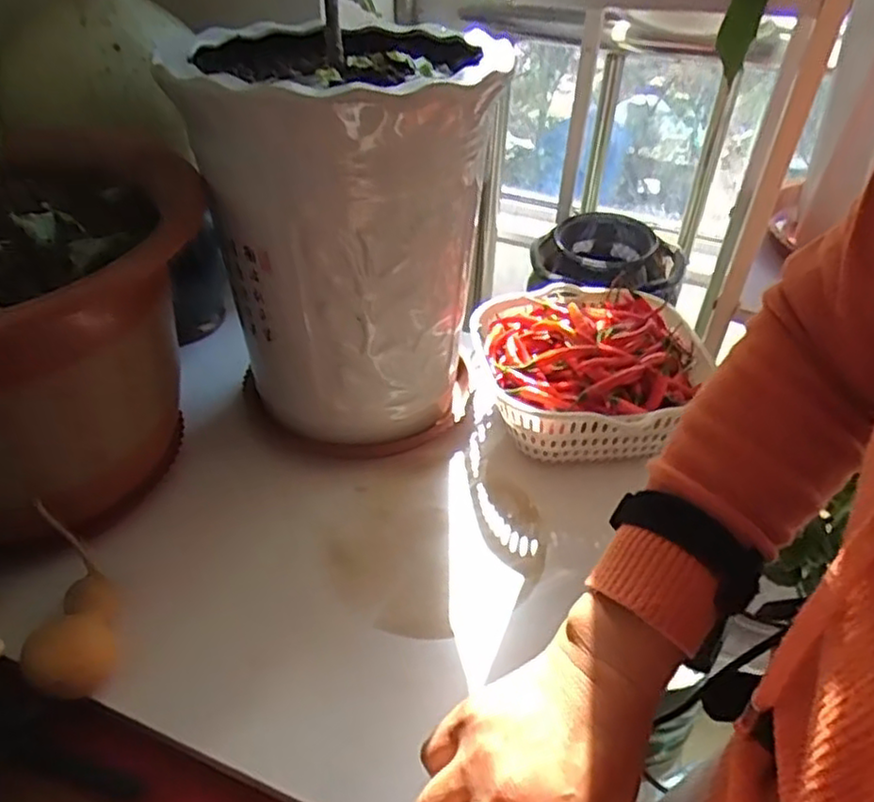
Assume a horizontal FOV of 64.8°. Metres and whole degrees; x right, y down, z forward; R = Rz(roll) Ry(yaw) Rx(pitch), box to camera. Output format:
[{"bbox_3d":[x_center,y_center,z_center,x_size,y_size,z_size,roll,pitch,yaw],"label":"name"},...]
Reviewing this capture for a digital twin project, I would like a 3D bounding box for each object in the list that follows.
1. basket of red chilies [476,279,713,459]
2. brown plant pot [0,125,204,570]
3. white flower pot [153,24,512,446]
[{"bbox_3d":[0.129,-0.025,0.602,0.179,0.099,0.190,-4,41,-7],"label":"basket of red chilies"},{"bbox_3d":[-0.302,-0.036,0.483,0.258,0.230,0.283,2,39,-2],"label":"brown plant pot"},{"bbox_3d":[-0.065,-0.098,0.516,0.157,0.295,0.153,25,45,25],"label":"white flower pot"}]

